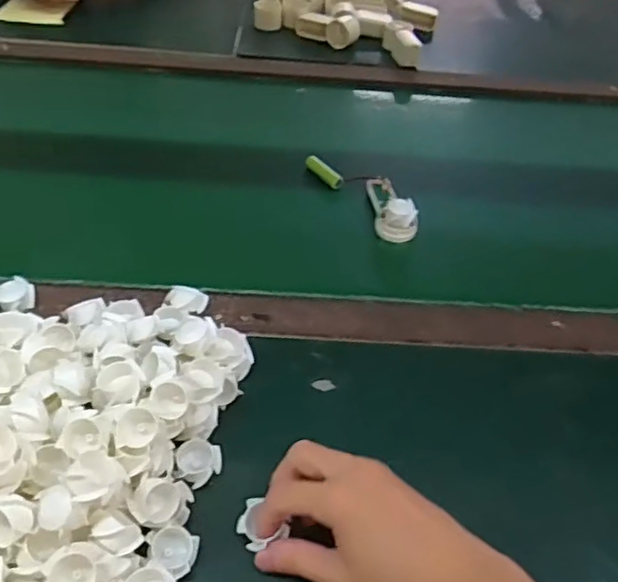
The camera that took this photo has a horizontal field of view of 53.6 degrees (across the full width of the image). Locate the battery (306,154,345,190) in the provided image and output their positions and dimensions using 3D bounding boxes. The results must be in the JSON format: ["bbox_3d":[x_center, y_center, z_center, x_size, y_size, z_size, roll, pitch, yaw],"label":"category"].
[{"bbox_3d":[0.015,-0.129,0.653,0.015,0.016,0.058,-24,53,-25],"label":"battery"}]

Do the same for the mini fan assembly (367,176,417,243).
[{"bbox_3d":[0.083,-0.087,0.606,0.039,0.031,0.089,0,47,-5],"label":"mini fan assembly"}]

